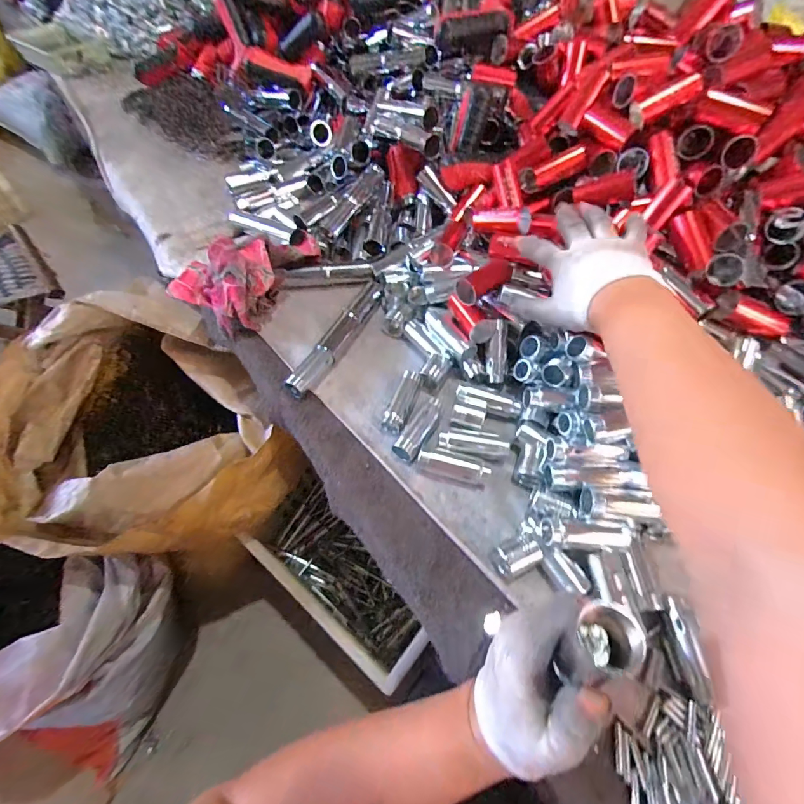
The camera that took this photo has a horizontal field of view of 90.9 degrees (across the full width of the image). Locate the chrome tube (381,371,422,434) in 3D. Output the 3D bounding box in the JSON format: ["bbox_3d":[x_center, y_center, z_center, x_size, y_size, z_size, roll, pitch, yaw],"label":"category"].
[{"bbox_3d":[0.001,0.000,0.421,0.021,0.020,0.072,18,59,11],"label":"chrome tube"}]

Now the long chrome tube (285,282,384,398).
[{"bbox_3d":[-0.073,-0.078,0.464,0.023,0.022,0.184,22,60,13],"label":"long chrome tube"}]

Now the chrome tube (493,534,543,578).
[{"bbox_3d":[0.099,0.131,0.338,0.037,0.024,0.024,-18,60,-12],"label":"chrome tube"}]

